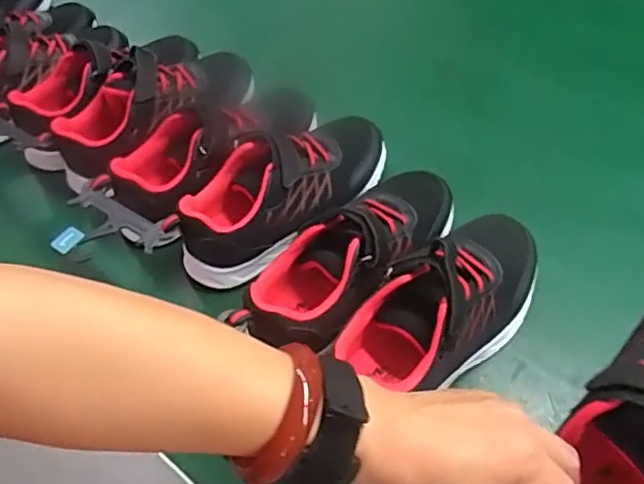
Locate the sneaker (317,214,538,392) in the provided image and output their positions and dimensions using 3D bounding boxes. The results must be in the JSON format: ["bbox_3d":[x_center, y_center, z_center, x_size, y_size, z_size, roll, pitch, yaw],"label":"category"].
[{"bbox_3d":[0.097,0.037,0.445,0.077,0.086,0.177,36,63,28],"label":"sneaker"}]

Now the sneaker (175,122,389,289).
[{"bbox_3d":[-0.036,-0.051,0.548,0.219,0.074,0.083,-35,55,-21],"label":"sneaker"}]

